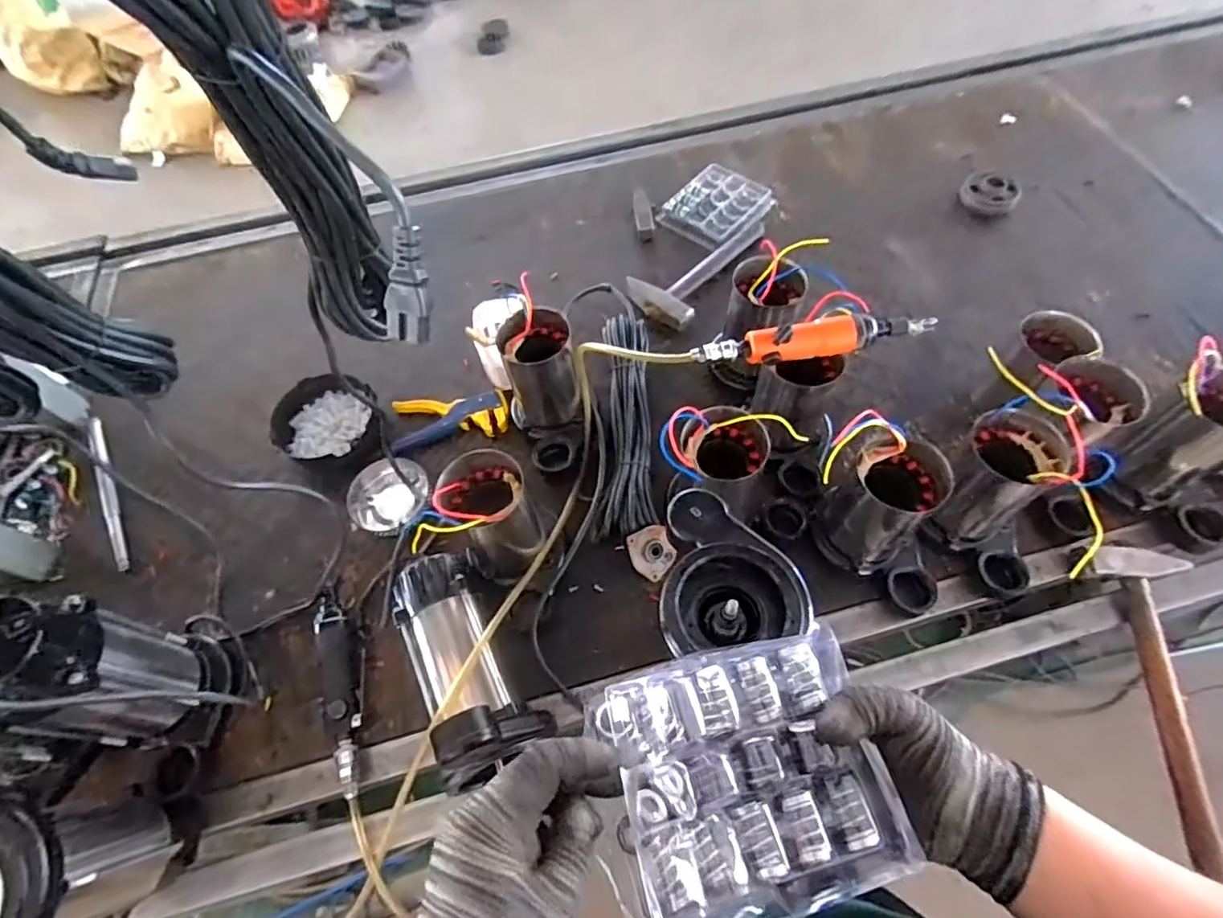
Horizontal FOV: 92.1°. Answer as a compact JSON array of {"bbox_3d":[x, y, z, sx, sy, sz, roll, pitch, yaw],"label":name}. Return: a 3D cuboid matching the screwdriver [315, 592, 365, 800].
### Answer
[{"bbox_3d":[-0.308,0.260,0.678,0.045,0.047,0.227,-14,60,-5],"label":"screwdriver"}]

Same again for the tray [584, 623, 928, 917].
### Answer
[{"bbox_3d":[0.082,0.192,0.357,0.161,0.044,0.143,-12,60,-4],"label":"tray"}]

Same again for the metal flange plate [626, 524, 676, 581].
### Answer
[{"bbox_3d":[0.050,0.114,0.715,0.052,0.004,0.062,-23,83,4],"label":"metal flange plate"}]

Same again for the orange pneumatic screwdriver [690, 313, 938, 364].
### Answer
[{"bbox_3d":[0.225,-0.138,0.649,0.266,0.033,0.042,-6,60,0],"label":"orange pneumatic screwdriver"}]

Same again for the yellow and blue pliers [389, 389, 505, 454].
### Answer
[{"bbox_3d":[-0.234,-0.056,0.853,0.165,0.019,0.088,-7,60,-1],"label":"yellow and blue pliers"}]

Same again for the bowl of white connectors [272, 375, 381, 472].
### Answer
[{"bbox_3d":[-0.406,-0.046,0.852,0.145,0.058,0.144,-20,61,-8],"label":"bowl of white connectors"}]

